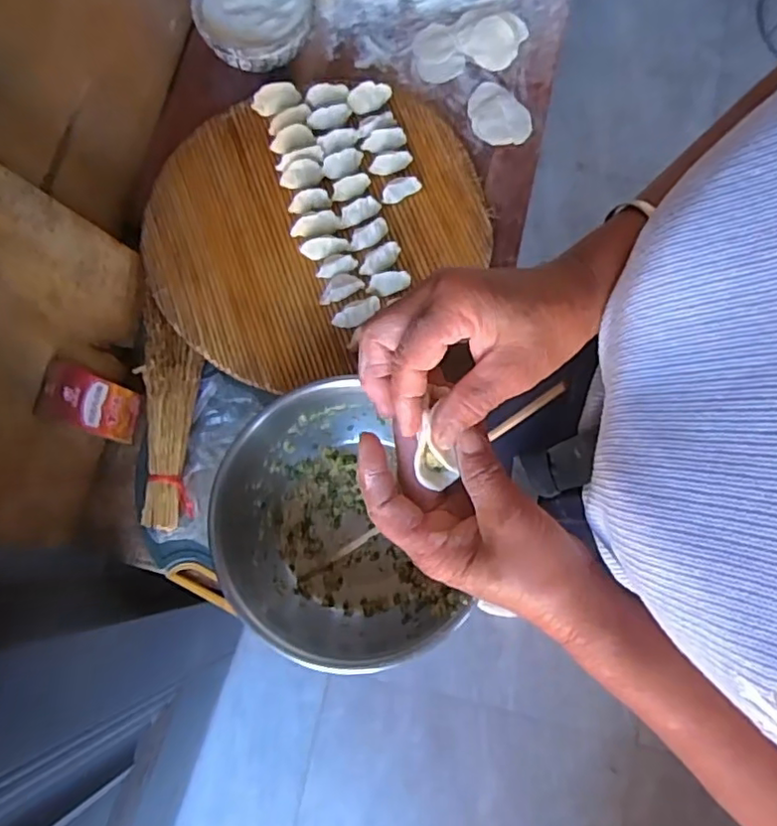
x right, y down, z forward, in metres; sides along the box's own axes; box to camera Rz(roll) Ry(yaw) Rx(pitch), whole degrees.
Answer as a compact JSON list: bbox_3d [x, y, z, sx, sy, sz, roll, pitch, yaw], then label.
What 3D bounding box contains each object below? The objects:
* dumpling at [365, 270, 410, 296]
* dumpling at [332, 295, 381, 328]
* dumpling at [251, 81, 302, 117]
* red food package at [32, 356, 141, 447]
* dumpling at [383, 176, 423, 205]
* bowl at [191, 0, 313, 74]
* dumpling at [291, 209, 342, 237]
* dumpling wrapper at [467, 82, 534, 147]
[{"bbox_3d":[0.000,-0.148,0.694,0.049,0.024,0.023,-10,77,0],"label":"dumpling"},{"bbox_3d":[-0.036,-0.111,0.686,0.055,0.022,0.023,-17,77,-2],"label":"dumpling"},{"bbox_3d":[-0.139,-0.388,0.757,0.060,0.030,0.023,-15,77,-1],"label":"dumpling"},{"bbox_3d":[-0.321,-0.012,0.661,0.029,0.111,0.067,6,76,25],"label":"red food package"},{"bbox_3d":[0.017,-0.266,0.724,0.051,0.028,0.017,-26,77,-4],"label":"dumpling"},{"bbox_3d":[-0.168,-0.501,0.778,0.139,0.059,0.140,-1,77,2],"label":"bowl"},{"bbox_3d":[-0.086,-0.220,0.719,0.058,0.035,0.024,-12,77,0],"label":"dumpling"},{"bbox_3d":[0.137,-0.376,0.764,0.069,0.014,0.090,-12,77,-1],"label":"dumpling wrapper"}]

